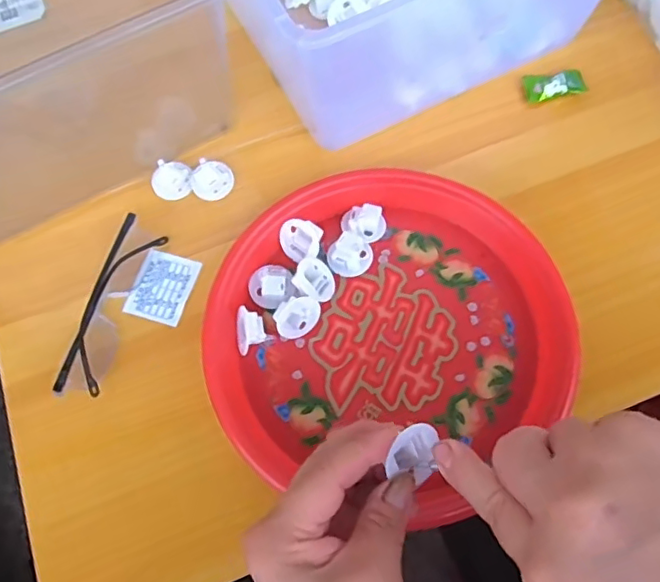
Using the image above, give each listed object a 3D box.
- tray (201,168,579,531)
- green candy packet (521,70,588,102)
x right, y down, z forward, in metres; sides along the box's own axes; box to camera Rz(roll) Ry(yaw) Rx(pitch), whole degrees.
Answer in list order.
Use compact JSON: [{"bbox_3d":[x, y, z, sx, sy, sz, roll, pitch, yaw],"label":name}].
[{"bbox_3d":[0.039,0.023,0.384,0.231,0.035,0.219,0,67,1],"label":"tray"},{"bbox_3d":[0.184,-0.169,0.463,0.047,0.011,0.024,-2,67,0],"label":"green candy packet"}]

